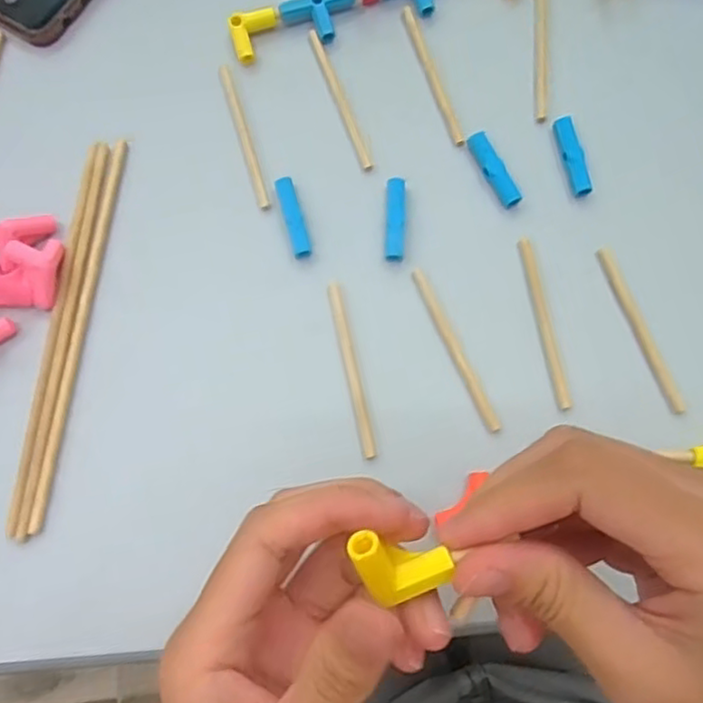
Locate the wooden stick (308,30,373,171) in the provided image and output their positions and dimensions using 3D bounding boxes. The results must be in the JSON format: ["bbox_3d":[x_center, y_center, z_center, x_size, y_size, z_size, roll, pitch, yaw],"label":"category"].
[{"bbox_3d":[-0.006,-0.135,0.354,0.006,0.004,0.087,-19,76,-5],"label":"wooden stick"}]

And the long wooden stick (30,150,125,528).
[{"bbox_3d":[-0.132,-0.013,0.324,0.007,0.006,0.195,6,75,1],"label":"long wooden stick"}]

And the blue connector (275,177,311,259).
[{"bbox_3d":[-0.029,-0.067,0.334,0.009,0.009,0.042,-15,76,-4],"label":"blue connector"}]

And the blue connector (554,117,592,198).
[{"bbox_3d":[0.114,-0.101,0.342,0.009,0.009,0.044,-8,75,-3],"label":"blue connector"}]

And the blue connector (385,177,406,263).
[{"bbox_3d":[0.022,-0.067,0.334,0.010,0.007,0.045,3,75,0],"label":"blue connector"}]

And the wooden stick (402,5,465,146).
[{"bbox_3d":[0.044,-0.150,0.357,0.006,0.004,0.089,-17,76,-5],"label":"wooden stick"}]

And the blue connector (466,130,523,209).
[{"bbox_3d":[0.073,-0.093,0.341,0.010,0.007,0.042,-26,77,-7],"label":"blue connector"}]

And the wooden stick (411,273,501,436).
[{"bbox_3d":[0.050,-0.002,0.319,0.007,0.004,0.085,-23,76,-6],"label":"wooden stick"}]

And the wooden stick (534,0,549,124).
[{"bbox_3d":[0.101,-0.160,0.352,0.007,0.004,0.084,5,75,1],"label":"wooden stick"}]

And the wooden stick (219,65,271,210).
[{"bbox_3d":[-0.056,-0.112,0.349,0.006,0.006,0.084,-16,76,-5],"label":"wooden stick"}]

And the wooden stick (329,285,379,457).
[{"bbox_3d":[0.000,0.008,0.318,0.007,0.005,0.086,-12,75,-3],"label":"wooden stick"}]

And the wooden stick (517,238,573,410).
[{"bbox_3d":[0.094,-0.015,0.323,0.006,0.004,0.086,-10,75,-3],"label":"wooden stick"}]

